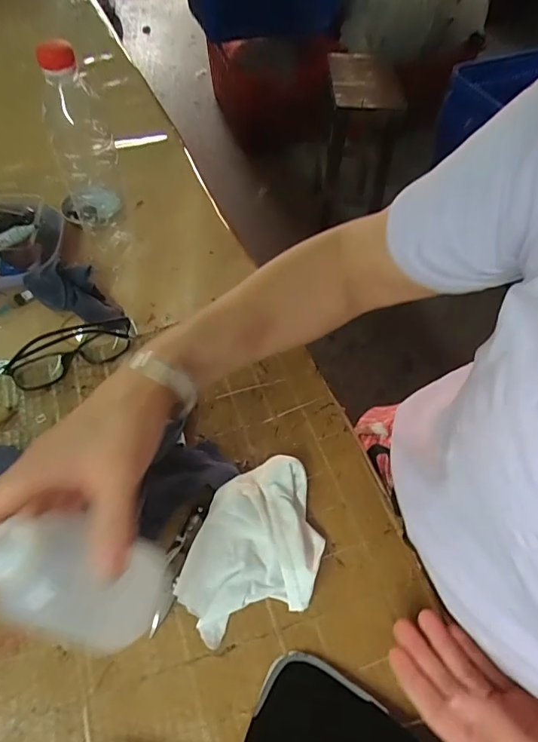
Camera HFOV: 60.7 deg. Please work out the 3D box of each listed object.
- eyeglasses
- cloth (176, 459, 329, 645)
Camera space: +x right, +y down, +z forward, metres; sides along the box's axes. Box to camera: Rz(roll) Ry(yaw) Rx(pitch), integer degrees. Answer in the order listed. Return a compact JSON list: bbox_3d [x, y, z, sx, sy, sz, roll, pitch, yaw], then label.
[{"bbox_3d":[-0.206,-0.021,0.478,0.129,0.034,0.040,-24,61,-16],"label":"eyeglasses"},{"bbox_3d":[-0.008,0.144,0.383,0.100,0.023,0.149,18,58,10],"label":"cloth"}]

